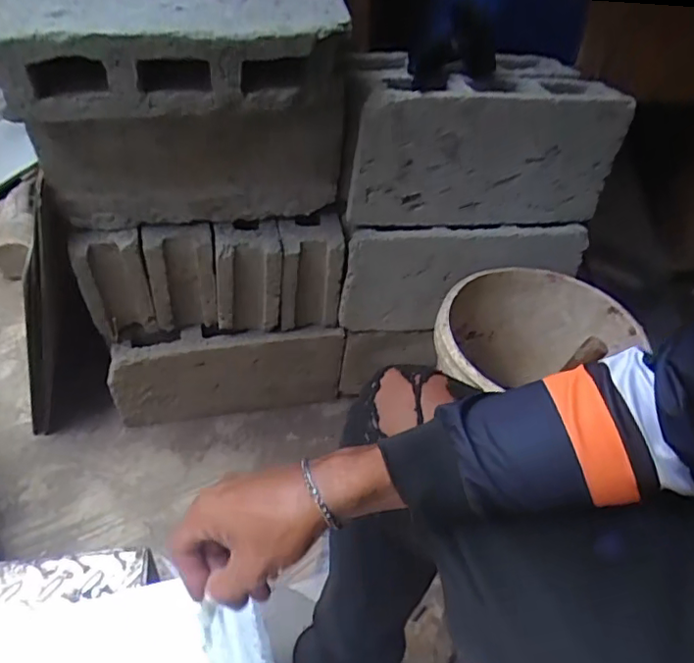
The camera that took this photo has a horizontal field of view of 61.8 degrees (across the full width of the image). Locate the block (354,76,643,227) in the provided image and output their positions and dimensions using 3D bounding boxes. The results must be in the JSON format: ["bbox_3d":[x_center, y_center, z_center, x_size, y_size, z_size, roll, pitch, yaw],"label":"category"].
[{"bbox_3d":[0.203,-0.282,0.895,0.412,0.194,0.111,-4,45,-10],"label":"block"}]

